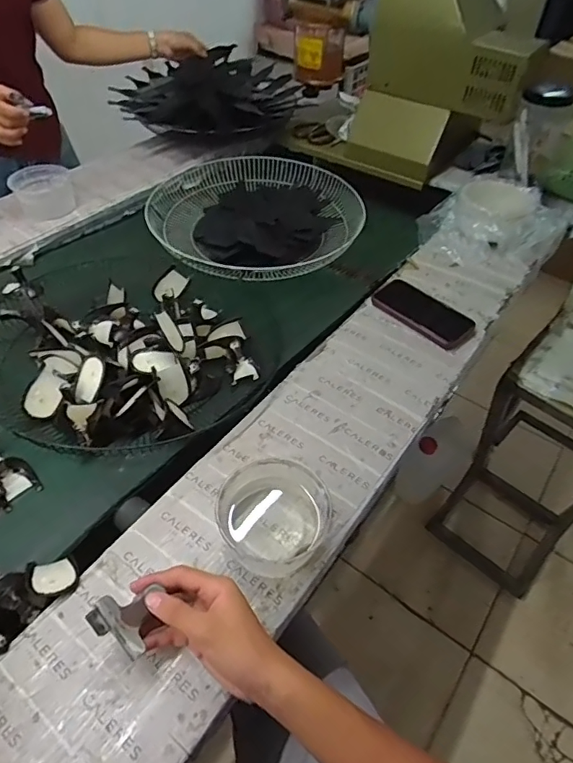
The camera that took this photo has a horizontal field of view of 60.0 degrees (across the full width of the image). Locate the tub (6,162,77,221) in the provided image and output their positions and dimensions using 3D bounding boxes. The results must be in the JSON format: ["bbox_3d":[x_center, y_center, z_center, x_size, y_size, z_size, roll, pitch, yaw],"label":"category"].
[{"bbox_3d":[-0.499,-0.390,1.026,0.113,0.070,0.118,1,47,-1],"label":"tub"}]

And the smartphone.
[{"bbox_3d":[0.225,-0.115,0.811,0.090,0.016,0.162,-32,55,-28],"label":"smartphone"}]

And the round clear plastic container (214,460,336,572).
[{"bbox_3d":[-0.011,0.143,0.535,0.114,0.057,0.102,18,49,14],"label":"round clear plastic container"}]

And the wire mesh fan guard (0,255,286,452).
[{"bbox_3d":[-0.236,-0.088,0.784,0.437,0.077,0.451,0,47,-2],"label":"wire mesh fan guard"}]

